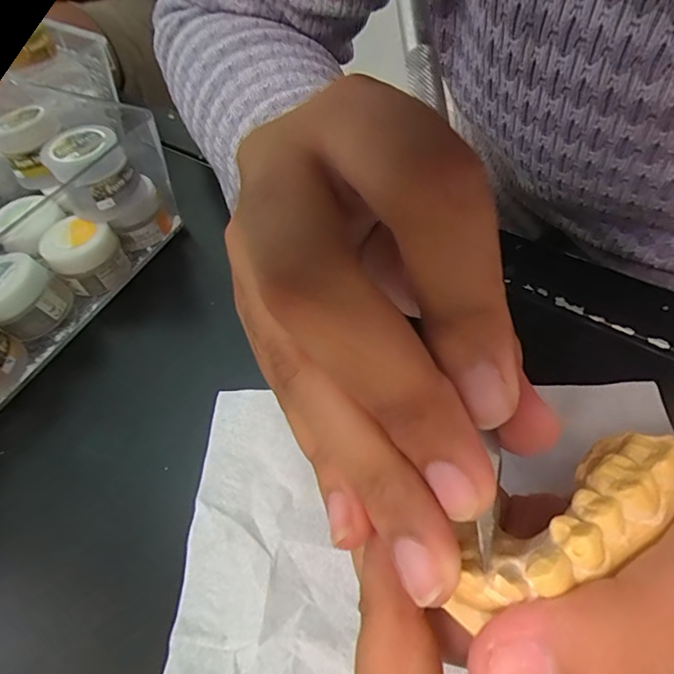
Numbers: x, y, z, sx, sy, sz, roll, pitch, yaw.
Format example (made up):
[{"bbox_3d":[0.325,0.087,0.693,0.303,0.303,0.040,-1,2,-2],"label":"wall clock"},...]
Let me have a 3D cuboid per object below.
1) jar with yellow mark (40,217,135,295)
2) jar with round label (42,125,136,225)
[{"bbox_3d":[-0.120,-0.039,0.218,0.031,0.031,0.030,-3,54,4],"label":"jar with yellow mark"},{"bbox_3d":[-0.112,-0.076,0.207,0.032,0.030,0.031,-31,57,-16],"label":"jar with round label"}]

